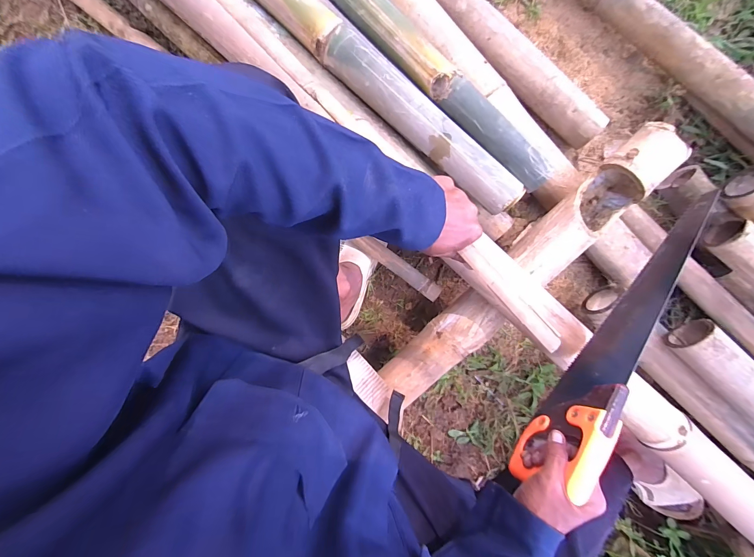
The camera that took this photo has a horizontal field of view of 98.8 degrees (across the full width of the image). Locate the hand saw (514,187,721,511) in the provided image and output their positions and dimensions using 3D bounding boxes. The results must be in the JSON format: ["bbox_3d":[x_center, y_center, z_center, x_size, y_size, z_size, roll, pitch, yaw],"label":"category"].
[{"bbox_3d":[0.338,0.075,0.445,0.019,0.116,0.463,40,78,-3],"label":"hand saw"}]

